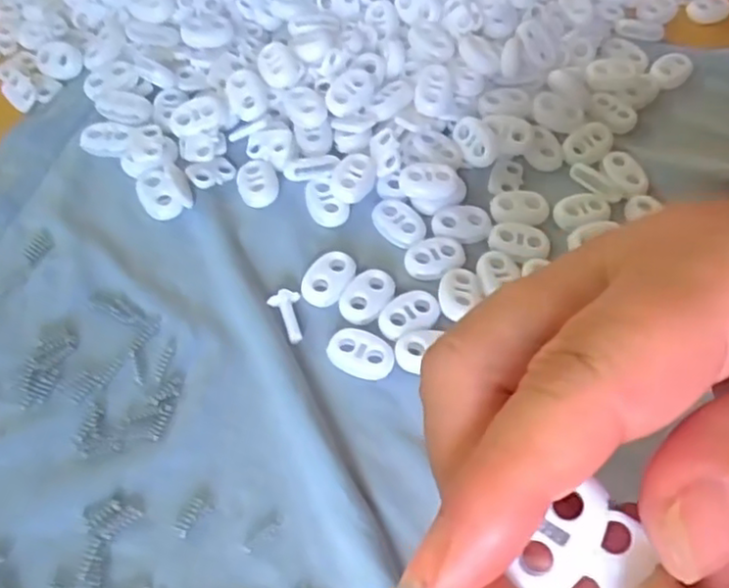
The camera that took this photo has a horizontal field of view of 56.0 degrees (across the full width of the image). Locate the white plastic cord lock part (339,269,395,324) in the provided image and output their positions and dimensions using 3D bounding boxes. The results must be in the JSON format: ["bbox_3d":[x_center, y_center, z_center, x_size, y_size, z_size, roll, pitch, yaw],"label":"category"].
[{"bbox_3d":[0.000,0.000,0.236,0.015,0.004,0.022,34,62,16],"label":"white plastic cord lock part"}]

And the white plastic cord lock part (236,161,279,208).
[{"bbox_3d":[-0.041,-0.043,0.261,0.015,0.005,0.022,-10,60,-10],"label":"white plastic cord lock part"}]

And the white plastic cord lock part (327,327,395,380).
[{"bbox_3d":[-0.001,0.020,0.227,0.022,0.004,0.015,27,61,13],"label":"white plastic cord lock part"}]

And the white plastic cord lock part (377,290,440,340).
[{"bbox_3d":[0.016,0.006,0.233,0.022,0.004,0.015,-22,62,-16],"label":"white plastic cord lock part"}]

